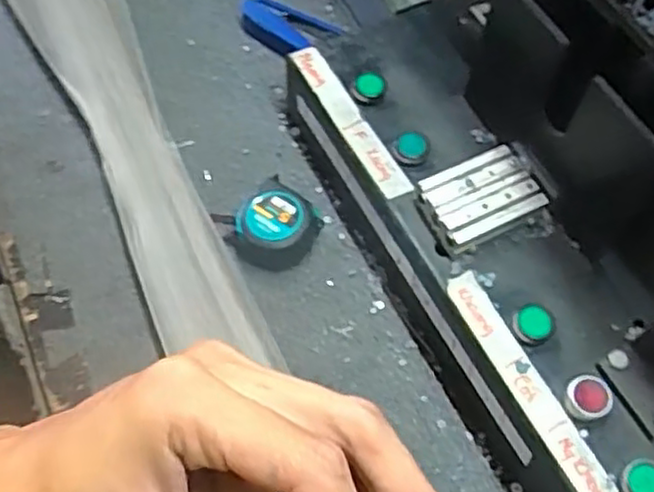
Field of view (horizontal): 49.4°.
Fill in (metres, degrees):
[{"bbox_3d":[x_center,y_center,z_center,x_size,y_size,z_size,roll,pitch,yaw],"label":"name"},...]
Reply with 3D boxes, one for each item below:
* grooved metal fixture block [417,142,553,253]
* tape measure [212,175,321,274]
[{"bbox_3d":[0.115,-0.033,0.539,0.081,0.025,0.059,-23,65,-14],"label":"grooved metal fixture block"},{"bbox_3d":[-0.047,-0.018,0.610,0.079,0.042,0.071,-21,63,-12],"label":"tape measure"}]

